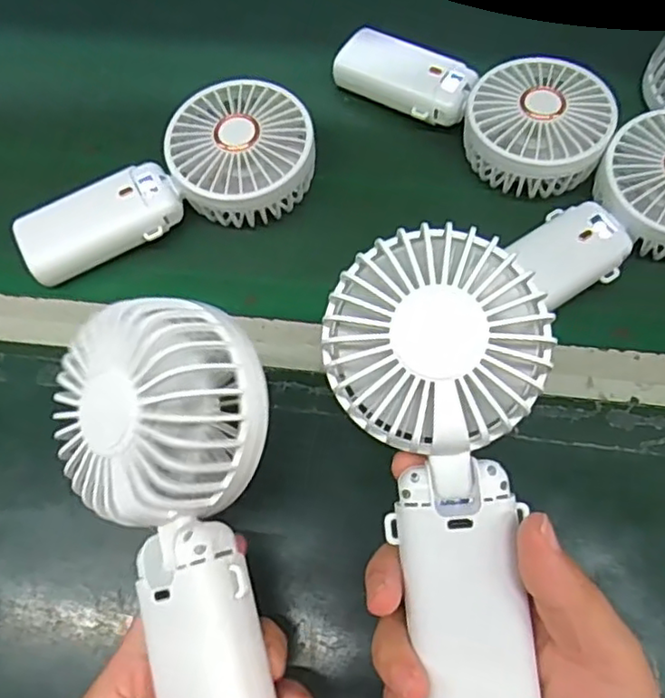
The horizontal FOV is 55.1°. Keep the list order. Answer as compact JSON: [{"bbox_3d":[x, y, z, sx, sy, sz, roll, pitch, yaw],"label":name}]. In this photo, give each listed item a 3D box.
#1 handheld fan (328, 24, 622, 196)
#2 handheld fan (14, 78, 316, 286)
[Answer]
[{"bbox_3d":[0.090,-0.166,0.412,0.182,0.035,0.080,36,72,15],"label":"handheld fan"},{"bbox_3d":[-0.102,-0.098,0.393,0.185,0.051,0.086,-25,69,-9],"label":"handheld fan"}]

